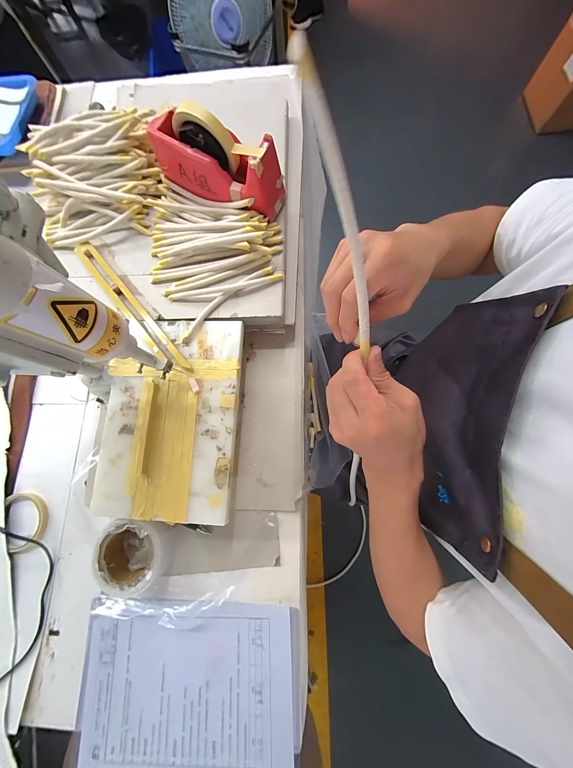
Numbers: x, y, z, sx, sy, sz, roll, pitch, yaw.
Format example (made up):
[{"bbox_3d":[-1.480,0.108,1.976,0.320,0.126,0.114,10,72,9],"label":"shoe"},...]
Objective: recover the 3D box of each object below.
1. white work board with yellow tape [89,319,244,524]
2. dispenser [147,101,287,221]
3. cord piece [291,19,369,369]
[{"bbox_3d":[-0.176,0.043,0.397,0.201,0.016,0.293,2,78,1],"label":"white work board with yellow tape"},{"bbox_3d":[-0.111,-0.350,0.408,0.209,0.108,0.065,20,80,8],"label":"dispenser"},{"bbox_3d":[0.045,-0.112,0.192,0.017,0.006,0.197,-27,121,-5],"label":"cord piece"}]

